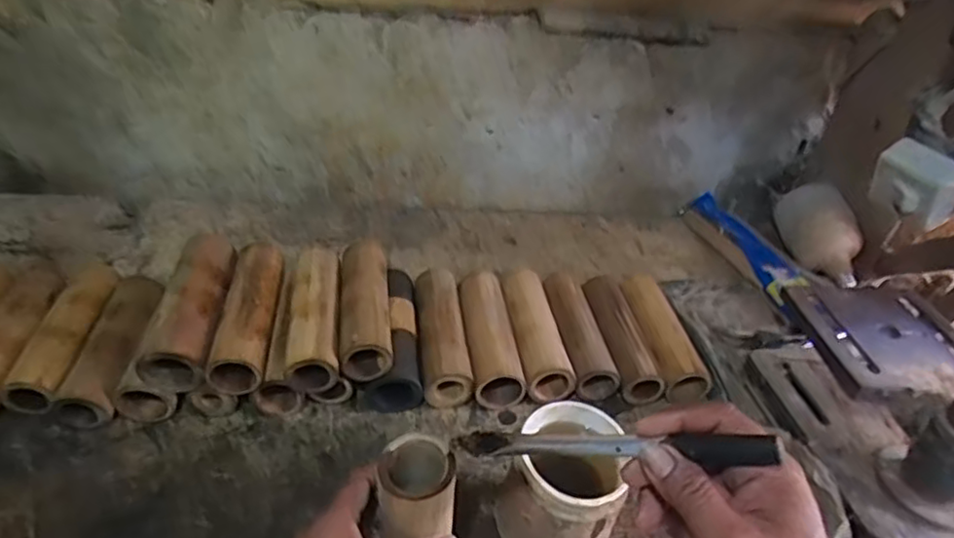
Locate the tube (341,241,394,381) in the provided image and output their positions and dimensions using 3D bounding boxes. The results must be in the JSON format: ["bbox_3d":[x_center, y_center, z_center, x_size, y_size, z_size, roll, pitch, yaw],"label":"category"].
[{"bbox_3d":[-0.122,0.037,0.693,0.051,0.050,0.175,-2,39,-10],"label":"tube"}]

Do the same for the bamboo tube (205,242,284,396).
[{"bbox_3d":[-0.239,0.044,0.667,0.053,0.052,0.177,1,39,-7],"label":"bamboo tube"}]

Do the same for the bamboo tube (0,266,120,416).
[{"bbox_3d":[-0.433,0.067,0.682,0.057,0.055,0.189,2,39,-6],"label":"bamboo tube"}]

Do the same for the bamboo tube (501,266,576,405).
[{"bbox_3d":[0.069,0.071,0.753,0.054,0.048,0.177,-2,39,-10],"label":"bamboo tube"}]

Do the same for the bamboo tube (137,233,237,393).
[{"bbox_3d":[-0.296,0.040,0.659,0.066,0.060,0.177,1,39,-8],"label":"bamboo tube"}]

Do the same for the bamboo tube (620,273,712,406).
[{"bbox_3d":[0.225,0.085,0.796,0.065,0.061,0.190,-1,39,-10],"label":"bamboo tube"}]

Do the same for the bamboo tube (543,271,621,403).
[{"bbox_3d":[0.119,0.081,0.772,0.050,0.058,0.181,-3,40,-12],"label":"bamboo tube"}]

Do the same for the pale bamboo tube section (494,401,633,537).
[{"bbox_3d":[0.073,0.193,0.553,0.099,0.117,0.098,13,39,8],"label":"pale bamboo tube section"}]

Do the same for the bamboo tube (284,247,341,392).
[{"bbox_3d":[-0.171,0.047,0.670,0.051,0.045,0.177,-1,39,-10],"label":"bamboo tube"}]

